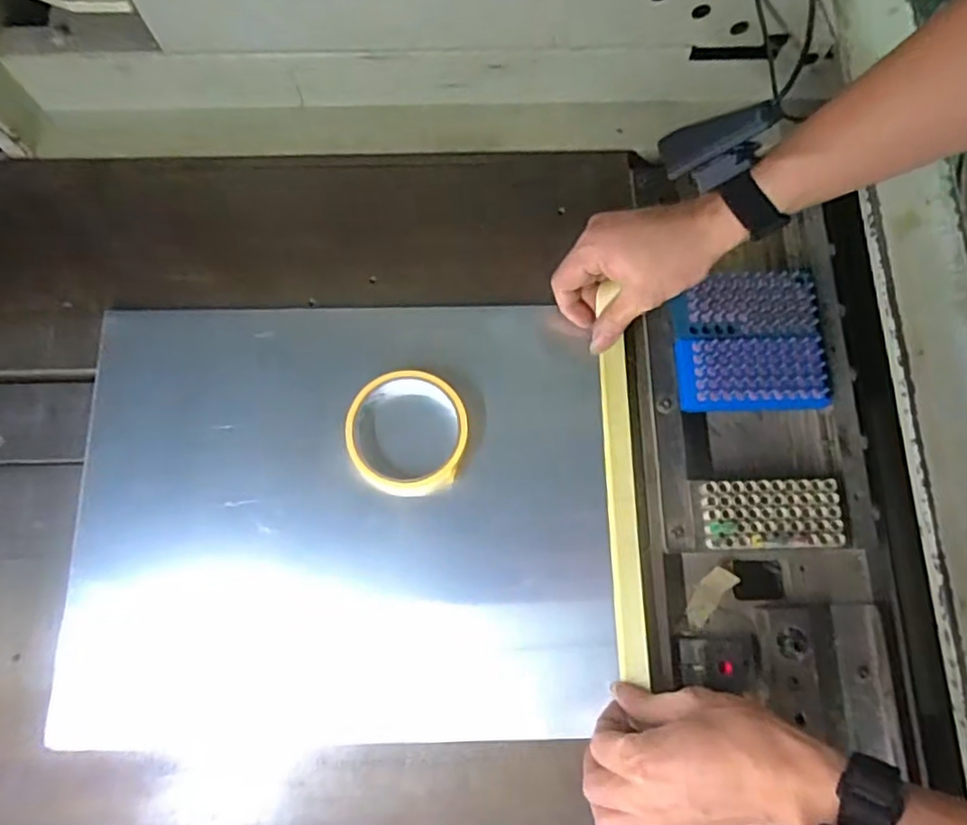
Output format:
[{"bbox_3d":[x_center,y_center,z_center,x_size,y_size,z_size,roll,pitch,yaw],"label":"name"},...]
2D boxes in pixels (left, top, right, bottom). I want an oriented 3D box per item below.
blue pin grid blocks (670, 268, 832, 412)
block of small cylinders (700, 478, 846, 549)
[{"bbox_3d":[0.208,-0.056,0.524,0.108,0.035,0.104,-3,75,-1],"label":"blue pin grid blocks"},{"bbox_3d":[0.217,0.077,0.500,0.101,0.017,0.050,-1,75,-1],"label":"block of small cylinders"}]

